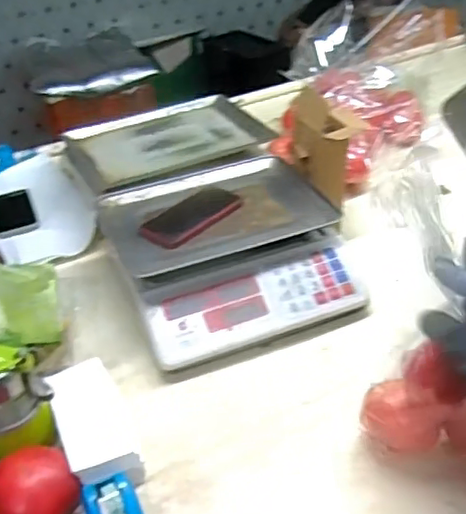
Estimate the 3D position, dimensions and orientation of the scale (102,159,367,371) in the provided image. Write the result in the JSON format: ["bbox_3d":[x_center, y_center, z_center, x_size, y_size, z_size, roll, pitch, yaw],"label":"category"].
[{"bbox_3d":[-0.014,-0.018,0.916,0.322,0.098,0.335,-15,37,-14],"label":"scale"}]

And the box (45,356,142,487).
[{"bbox_3d":[-0.165,0.189,0.700,0.074,0.048,0.175,-18,38,-17],"label":"box"}]

